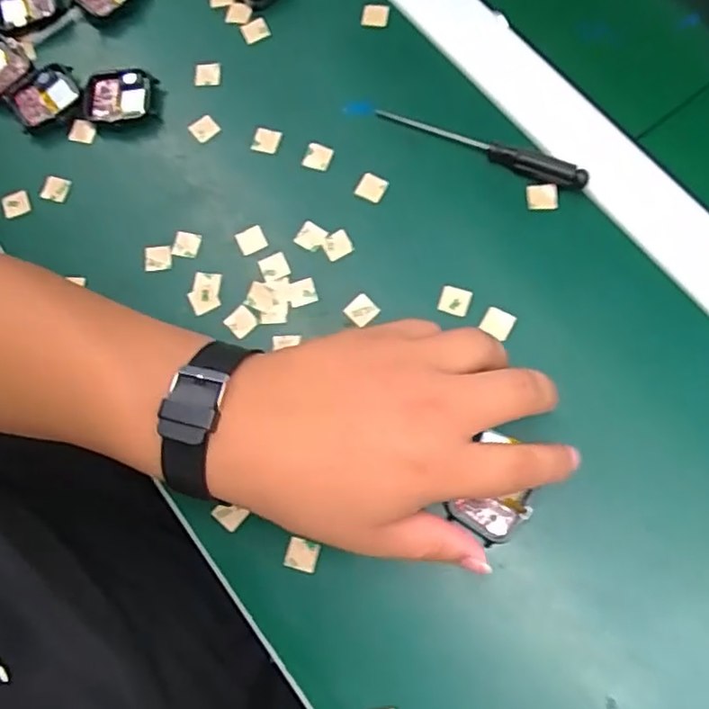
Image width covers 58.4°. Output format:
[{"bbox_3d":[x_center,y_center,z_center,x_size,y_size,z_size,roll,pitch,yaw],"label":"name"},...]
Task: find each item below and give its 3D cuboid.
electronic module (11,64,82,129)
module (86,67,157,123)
[{"bbox_3d":[-0.201,-0.167,0.414,0.044,0.007,0.036,-40,76,-6],"label":"electronic module"},{"bbox_3d":[-0.153,-0.167,0.411,0.045,0.010,0.032,0,76,5],"label":"module"}]

